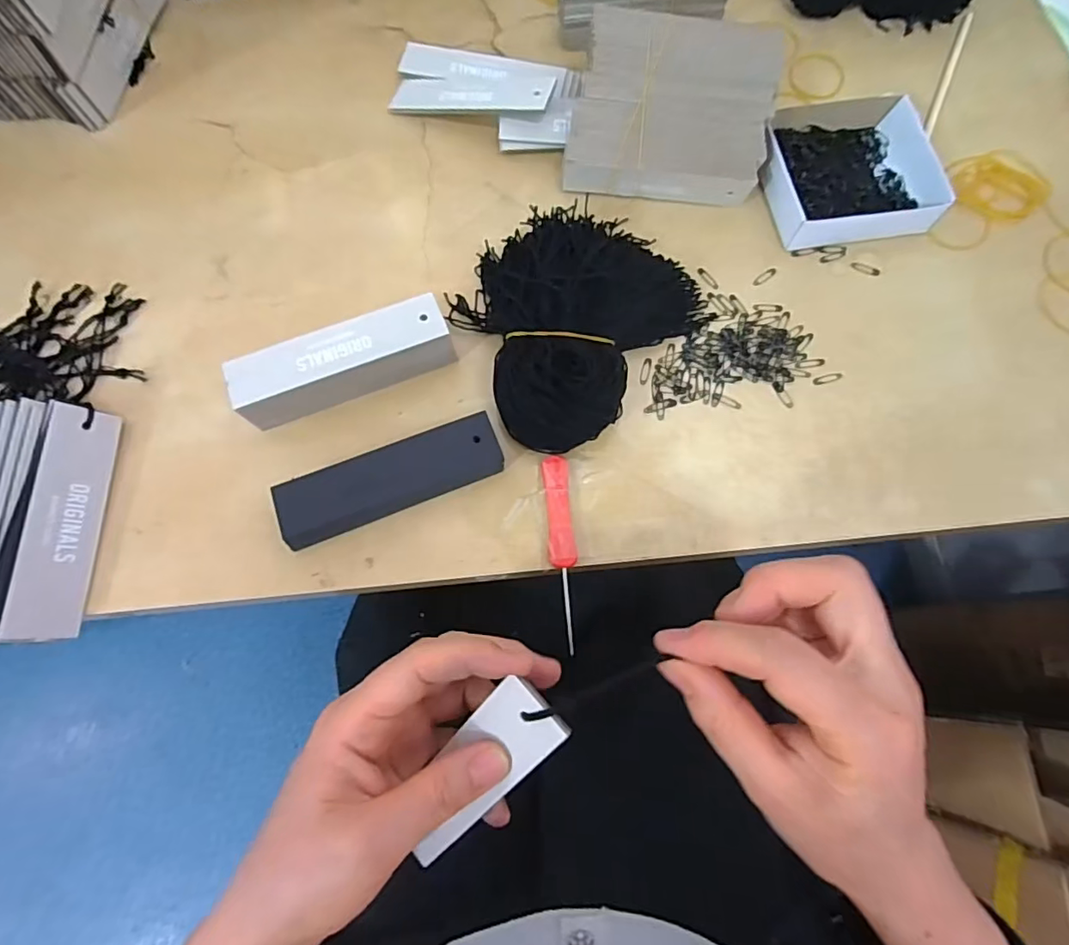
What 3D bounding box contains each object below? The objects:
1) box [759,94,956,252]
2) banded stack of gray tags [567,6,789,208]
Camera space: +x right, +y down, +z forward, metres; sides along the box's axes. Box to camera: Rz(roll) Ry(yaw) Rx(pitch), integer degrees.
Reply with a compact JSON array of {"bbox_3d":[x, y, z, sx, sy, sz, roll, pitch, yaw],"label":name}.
[{"bbox_3d":[0.220,-0.216,0.379,0.111,0.028,0.112,-8,73,-3],"label":"box"},{"bbox_3d":[0.093,-0.249,0.365,0.132,0.027,0.112,6,95,-5],"label":"banded stack of gray tags"}]

